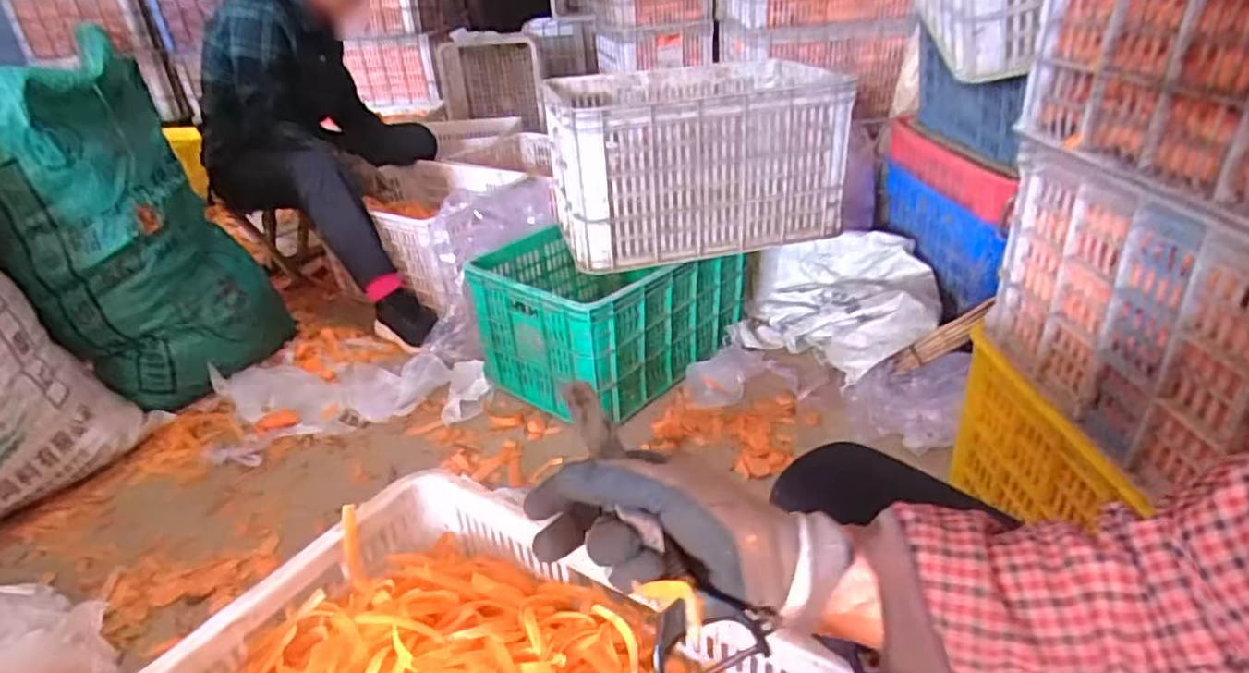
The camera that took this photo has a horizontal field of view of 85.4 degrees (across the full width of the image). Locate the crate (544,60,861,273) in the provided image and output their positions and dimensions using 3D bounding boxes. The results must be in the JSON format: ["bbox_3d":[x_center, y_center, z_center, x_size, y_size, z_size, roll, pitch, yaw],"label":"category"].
[{"bbox_3d":[0.123,-0.351,1.309,0.494,0.270,0.346,-9,29,-7],"label":"crate"}]

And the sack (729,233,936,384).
[{"bbox_3d":[0.421,-0.057,1.377,0.387,0.153,0.409,7,32,21],"label":"sack"}]

